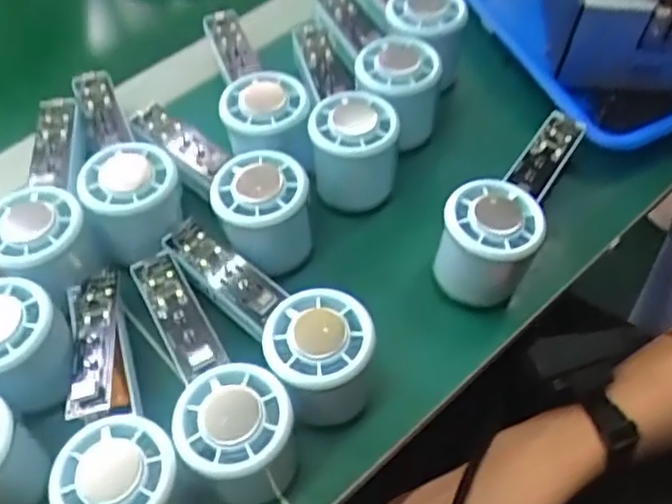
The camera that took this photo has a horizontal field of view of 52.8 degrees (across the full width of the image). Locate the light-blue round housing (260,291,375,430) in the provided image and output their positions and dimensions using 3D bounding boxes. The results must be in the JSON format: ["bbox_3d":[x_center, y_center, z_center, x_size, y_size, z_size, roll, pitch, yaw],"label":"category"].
[{"bbox_3d":[-0.009,0.056,0.367,0.053,0.054,0.057,0,57,0],"label":"light-blue round housing"}]

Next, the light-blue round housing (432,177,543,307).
[{"bbox_3d":[0.091,-0.004,0.410,0.054,0.059,0.061,15,59,10],"label":"light-blue round housing"}]

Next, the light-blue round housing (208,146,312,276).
[{"bbox_3d":[-0.044,-0.024,0.415,0.054,0.055,0.054,0,57,0],"label":"light-blue round housing"}]

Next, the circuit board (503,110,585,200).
[{"bbox_3d":[0.138,-0.065,0.449,0.025,0.014,0.085,27,56,22],"label":"circuit board"}]

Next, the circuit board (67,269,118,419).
[{"bbox_3d":[-0.133,0.048,0.367,0.028,0.020,0.085,-9,58,-5],"label":"circuit board"}]

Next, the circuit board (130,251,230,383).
[{"bbox_3d":[-0.089,0.033,0.381,0.024,0.011,0.086,-27,61,-16],"label":"circuit board"}]

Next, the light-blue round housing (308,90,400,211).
[{"bbox_3d":[0.011,-0.068,0.448,0.053,0.054,0.055,0,57,0],"label":"light-blue round housing"}]

